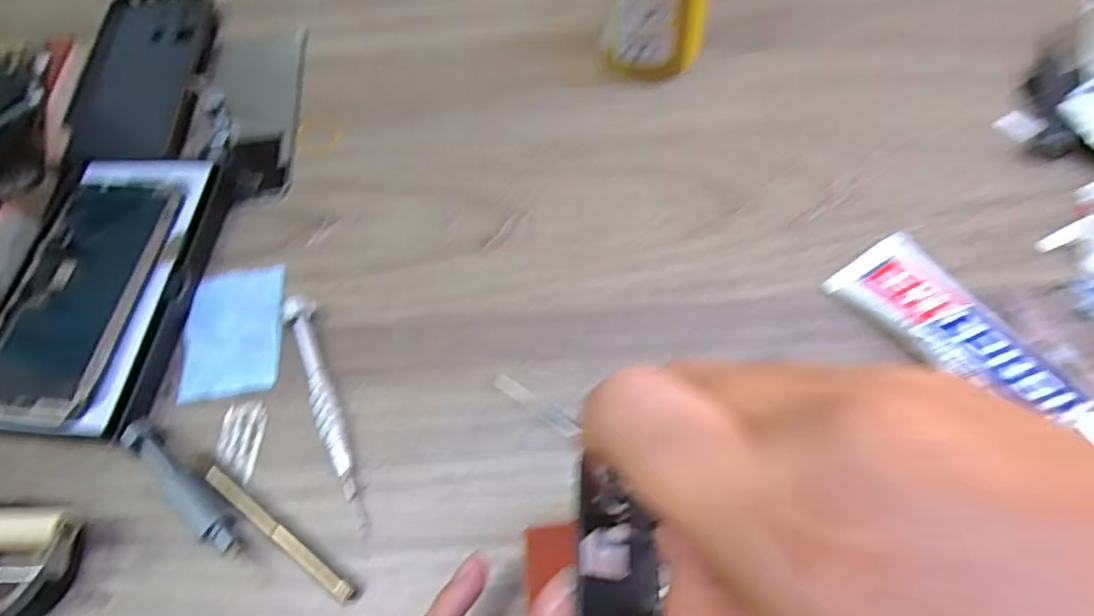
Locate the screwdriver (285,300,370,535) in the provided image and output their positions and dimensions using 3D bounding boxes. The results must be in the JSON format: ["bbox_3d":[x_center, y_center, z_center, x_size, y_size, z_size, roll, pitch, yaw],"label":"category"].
[{"bbox_3d":[-0.112,0.049,0.307,0.014,0.013,0.126,-23,63,-5],"label":"screwdriver"}]

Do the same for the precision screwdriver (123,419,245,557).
[{"bbox_3d":[-0.178,0.086,0.294,0.089,0.010,0.016,35,73,21],"label":"precision screwdriver"}]

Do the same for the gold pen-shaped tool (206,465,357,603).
[{"bbox_3d":[-0.127,0.105,0.283,0.095,0.005,0.007,30,71,20],"label":"gold pen-shaped tool"}]

